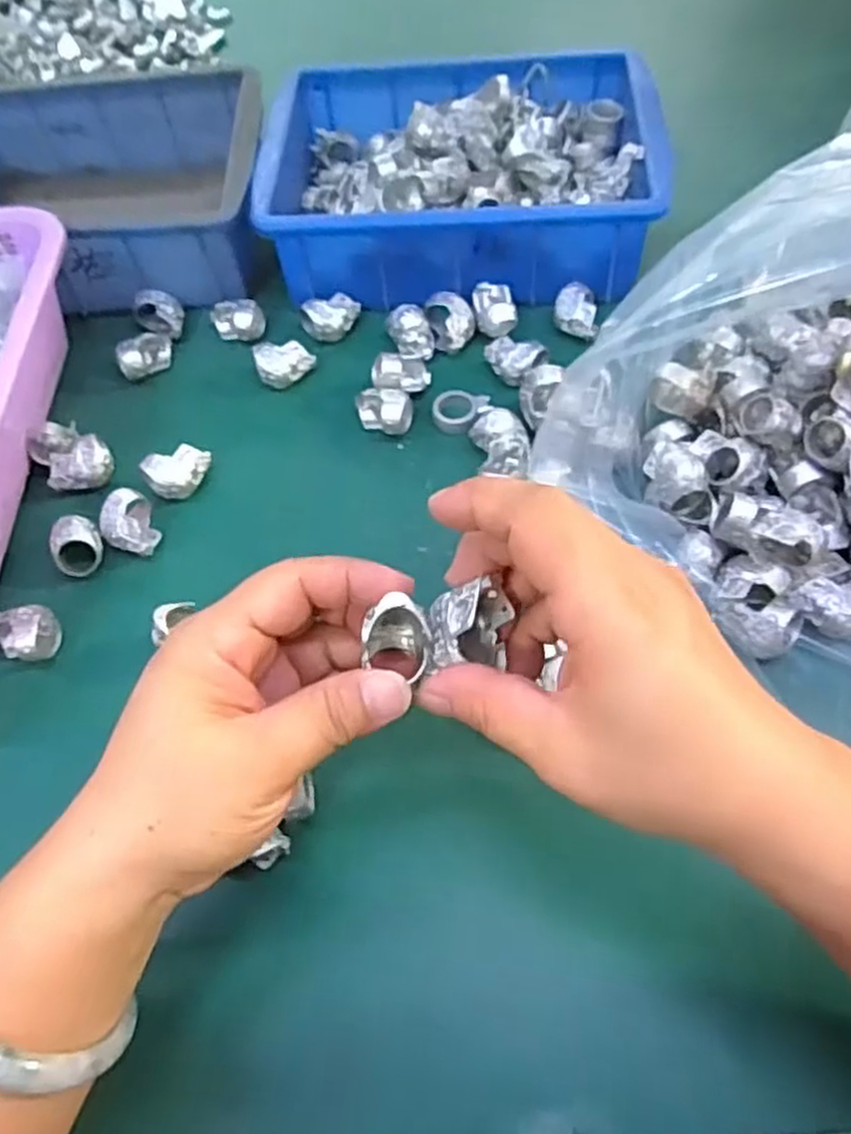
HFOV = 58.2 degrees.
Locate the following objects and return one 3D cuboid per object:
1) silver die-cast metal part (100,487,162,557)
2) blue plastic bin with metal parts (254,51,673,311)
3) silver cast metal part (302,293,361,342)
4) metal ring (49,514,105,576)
[{"bbox_3d":[-0.157,-0.022,0.408,0.026,0.026,0.032,-31,62,-14],"label":"silver die-cast metal part"},{"bbox_3d":[0.022,-0.251,0.506,0.237,0.092,0.174,2,60,4],"label":"blue plastic bin with metal parts"},{"bbox_3d":[-0.061,-0.160,0.484,0.030,0.023,0.029,-1,59,2],"label":"silver cast metal part"},{"bbox_3d":[-0.183,-0.010,0.402,0.025,0.024,0.025,-1,59,2],"label":"metal ring"}]

